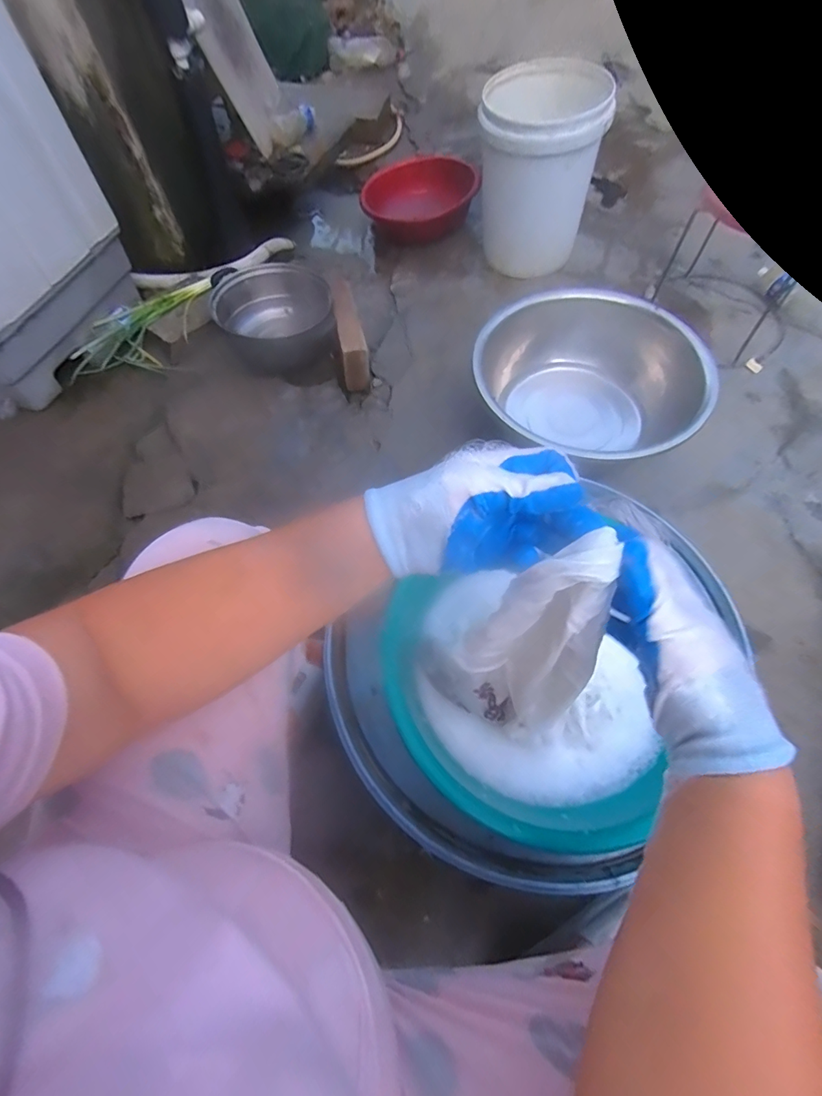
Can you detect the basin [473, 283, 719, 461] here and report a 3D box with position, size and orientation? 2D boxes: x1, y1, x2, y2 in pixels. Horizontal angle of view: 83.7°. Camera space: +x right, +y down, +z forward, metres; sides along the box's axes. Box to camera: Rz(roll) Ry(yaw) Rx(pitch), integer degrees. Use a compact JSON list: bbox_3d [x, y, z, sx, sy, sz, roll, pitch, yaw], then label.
[{"bbox_3d":[0.364,-0.338,1.002,0.437,0.214,0.417,-1,63,2],"label":"basin"}]

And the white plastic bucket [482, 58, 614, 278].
[{"bbox_3d":[0.342,-1.044,1.283,0.309,0.357,0.303,6,63,6],"label":"white plastic bucket"}]

